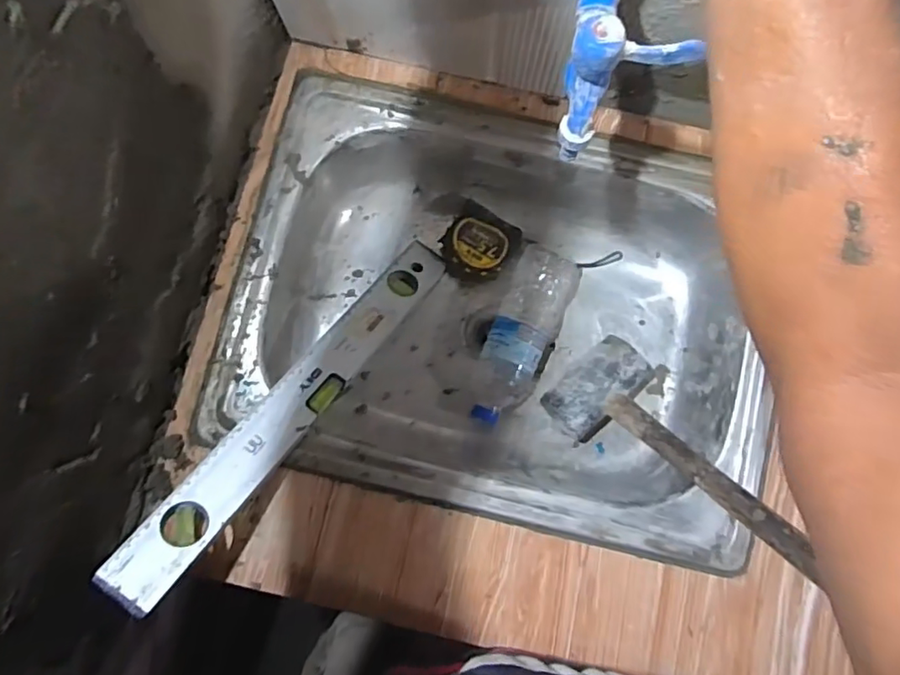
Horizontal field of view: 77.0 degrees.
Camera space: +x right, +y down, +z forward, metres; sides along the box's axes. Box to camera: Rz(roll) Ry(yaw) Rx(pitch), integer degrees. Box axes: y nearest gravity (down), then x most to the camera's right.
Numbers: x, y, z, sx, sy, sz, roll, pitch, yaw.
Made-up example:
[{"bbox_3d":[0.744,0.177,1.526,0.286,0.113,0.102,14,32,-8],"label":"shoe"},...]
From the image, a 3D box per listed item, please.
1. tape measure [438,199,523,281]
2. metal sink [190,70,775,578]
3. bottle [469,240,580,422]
[{"bbox_3d":[0.035,-0.107,0.675,0.087,0.049,0.084,34,85,7],"label":"tape measure"},{"bbox_3d":[0.051,-0.023,0.621,0.522,0.156,0.398,13,83,5],"label":"metal sink"},{"bbox_3d":[0.084,0.000,0.658,0.078,0.054,0.213,23,84,6],"label":"bottle"}]

